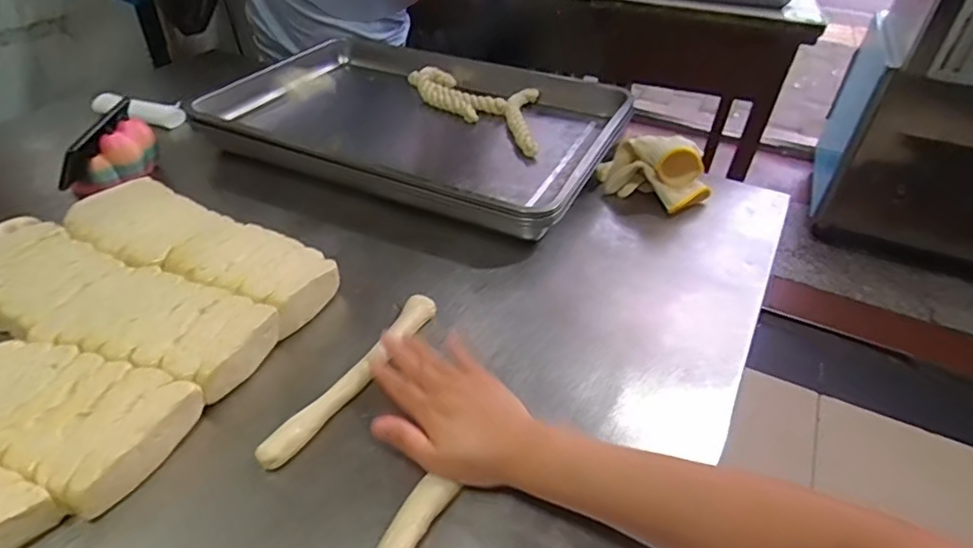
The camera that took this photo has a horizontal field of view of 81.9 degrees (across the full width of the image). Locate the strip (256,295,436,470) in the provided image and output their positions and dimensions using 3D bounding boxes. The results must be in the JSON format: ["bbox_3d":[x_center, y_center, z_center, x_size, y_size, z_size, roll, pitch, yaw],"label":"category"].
[{"bbox_3d":[-0.113,0.086,0.508,0.030,0.018,0.220,21,42,22],"label":"strip"}]

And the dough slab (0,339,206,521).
[{"bbox_3d":[-0.351,0.112,0.459,0.207,0.044,0.109,15,42,16],"label":"dough slab"}]

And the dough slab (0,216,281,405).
[{"bbox_3d":[-0.397,0.022,0.555,0.387,0.040,0.116,18,43,19],"label":"dough slab"}]

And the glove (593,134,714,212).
[{"bbox_3d":[0.219,-0.140,0.741,0.148,0.074,0.071,23,45,24],"label":"glove"}]

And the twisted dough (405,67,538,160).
[{"bbox_3d":[0.007,-0.281,0.927,0.143,0.045,0.333,-30,49,-31],"label":"twisted dough"}]

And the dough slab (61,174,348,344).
[{"bbox_3d":[-0.323,-0.025,0.620,0.331,0.049,0.117,20,44,21],"label":"dough slab"}]

